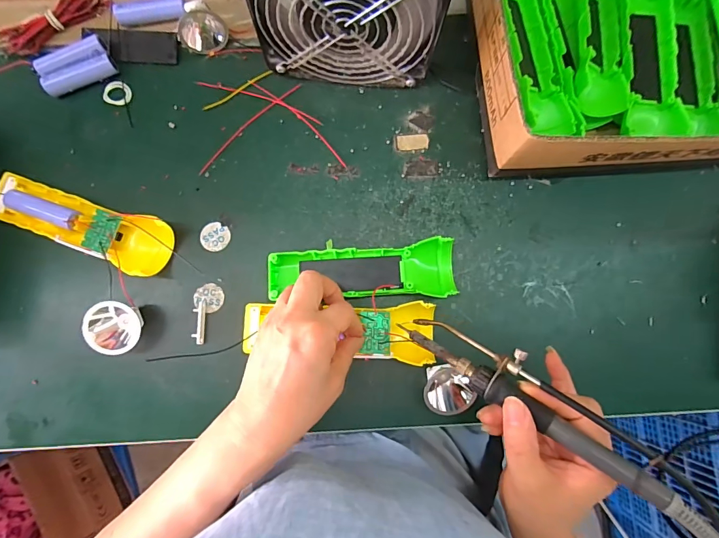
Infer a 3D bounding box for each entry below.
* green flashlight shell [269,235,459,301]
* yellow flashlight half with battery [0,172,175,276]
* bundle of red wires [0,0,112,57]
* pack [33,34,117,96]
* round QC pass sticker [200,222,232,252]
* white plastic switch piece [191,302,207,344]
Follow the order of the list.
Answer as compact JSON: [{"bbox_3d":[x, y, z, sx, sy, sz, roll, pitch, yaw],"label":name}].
[{"bbox_3d":[0.003,0.000,0.339,0.162,0.025,0.049,-1,83,0],"label":"green flashlight shell"},{"bbox_3d":[-0.247,-0.043,0.337,0.161,0.035,0.049,22,84,2],"label":"yellow flashlight half with battery"},{"bbox_3d":[-0.290,-0.235,0.363,0.108,0.019,0.019,-29,84,-4],"label":"bundle of red wires"},{"bbox_3d":[-0.268,-0.192,0.361,0.065,0.018,0.034,-30,84,-4],"label":"pack"},{"bbox_3d":[-0.134,-0.030,0.353,0.026,0.004,0.026,0,86,-5],"label":"round QC pass sticker"},{"bbox_3d":[-0.142,0.048,0.338,0.008,0.013,0.036,2,83,0],"label":"white plastic switch piece"}]

